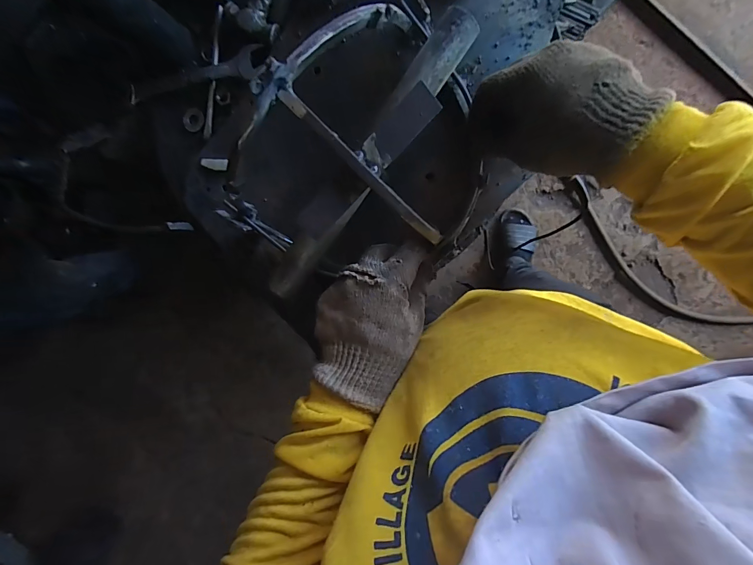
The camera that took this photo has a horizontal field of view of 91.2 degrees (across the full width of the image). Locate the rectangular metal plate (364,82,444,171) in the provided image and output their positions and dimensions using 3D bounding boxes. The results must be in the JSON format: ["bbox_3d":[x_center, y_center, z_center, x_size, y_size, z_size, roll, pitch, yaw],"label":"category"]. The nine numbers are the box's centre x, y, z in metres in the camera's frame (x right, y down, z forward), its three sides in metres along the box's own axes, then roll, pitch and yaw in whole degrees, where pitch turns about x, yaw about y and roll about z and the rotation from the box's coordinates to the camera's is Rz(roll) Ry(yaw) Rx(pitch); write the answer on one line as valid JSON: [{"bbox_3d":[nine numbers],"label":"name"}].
[{"bbox_3d":[0.018,-0.119,0.280,0.027,0.004,0.063,43,101,-11],"label":"rectangular metal plate"}]

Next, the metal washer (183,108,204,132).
[{"bbox_3d":[-0.217,-0.193,0.437,0.026,0.005,0.026,2,100,13],"label":"metal washer"}]

